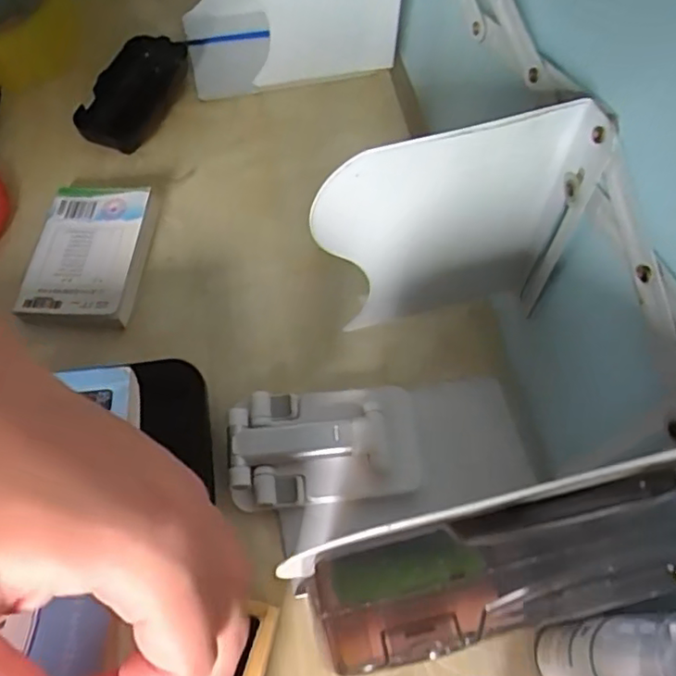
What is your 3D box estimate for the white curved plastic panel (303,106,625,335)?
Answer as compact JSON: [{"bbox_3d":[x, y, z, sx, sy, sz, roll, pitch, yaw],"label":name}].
[{"bbox_3d":[0.051,-0.041,0.315,0.122,0.174,0.025,-7,63,-4],"label":"white curved plastic panel"}]

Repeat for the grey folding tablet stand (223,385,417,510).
[{"bbox_3d":[-0.008,0.062,0.343,0.102,0.026,0.067,-4,63,-3],"label":"grey folding tablet stand"}]

